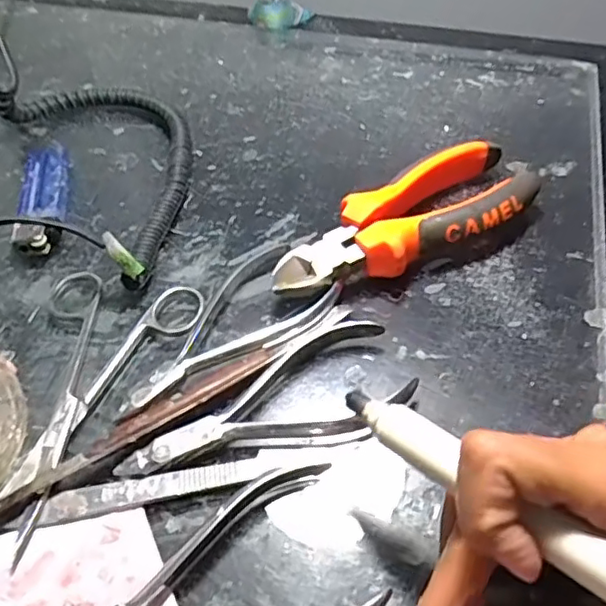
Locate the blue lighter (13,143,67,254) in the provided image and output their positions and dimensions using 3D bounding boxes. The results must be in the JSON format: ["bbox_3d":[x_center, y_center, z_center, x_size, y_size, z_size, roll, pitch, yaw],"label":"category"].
[{"bbox_3d":[-0.145,-0.058,0.349,0.023,0.015,0.081,-9,49,-7],"label":"blue lighter"}]

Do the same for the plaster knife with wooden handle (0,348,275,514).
[{"bbox_3d":[-0.066,0.050,0.253,0.125,0.007,0.013,-30,55,-23],"label":"plaster knife with wooden handle"}]

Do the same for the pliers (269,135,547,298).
[{"bbox_3d":[0.055,-0.040,0.320,0.152,0.026,0.053,-27,54,-21],"label":"pliers"}]

